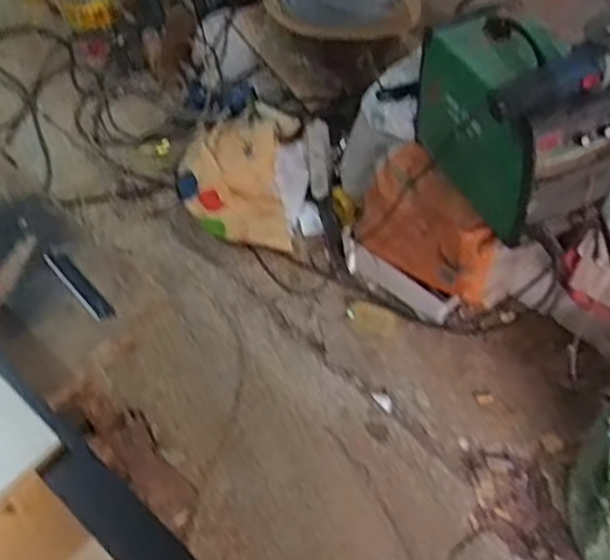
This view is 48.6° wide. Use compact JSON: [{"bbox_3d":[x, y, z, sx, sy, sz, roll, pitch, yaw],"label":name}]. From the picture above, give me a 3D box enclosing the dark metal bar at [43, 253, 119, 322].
[{"bbox_3d":[-0.227,0.004,0.679,0.021,0.006,0.111,-37,63,-20],"label":"dark metal bar"}]

